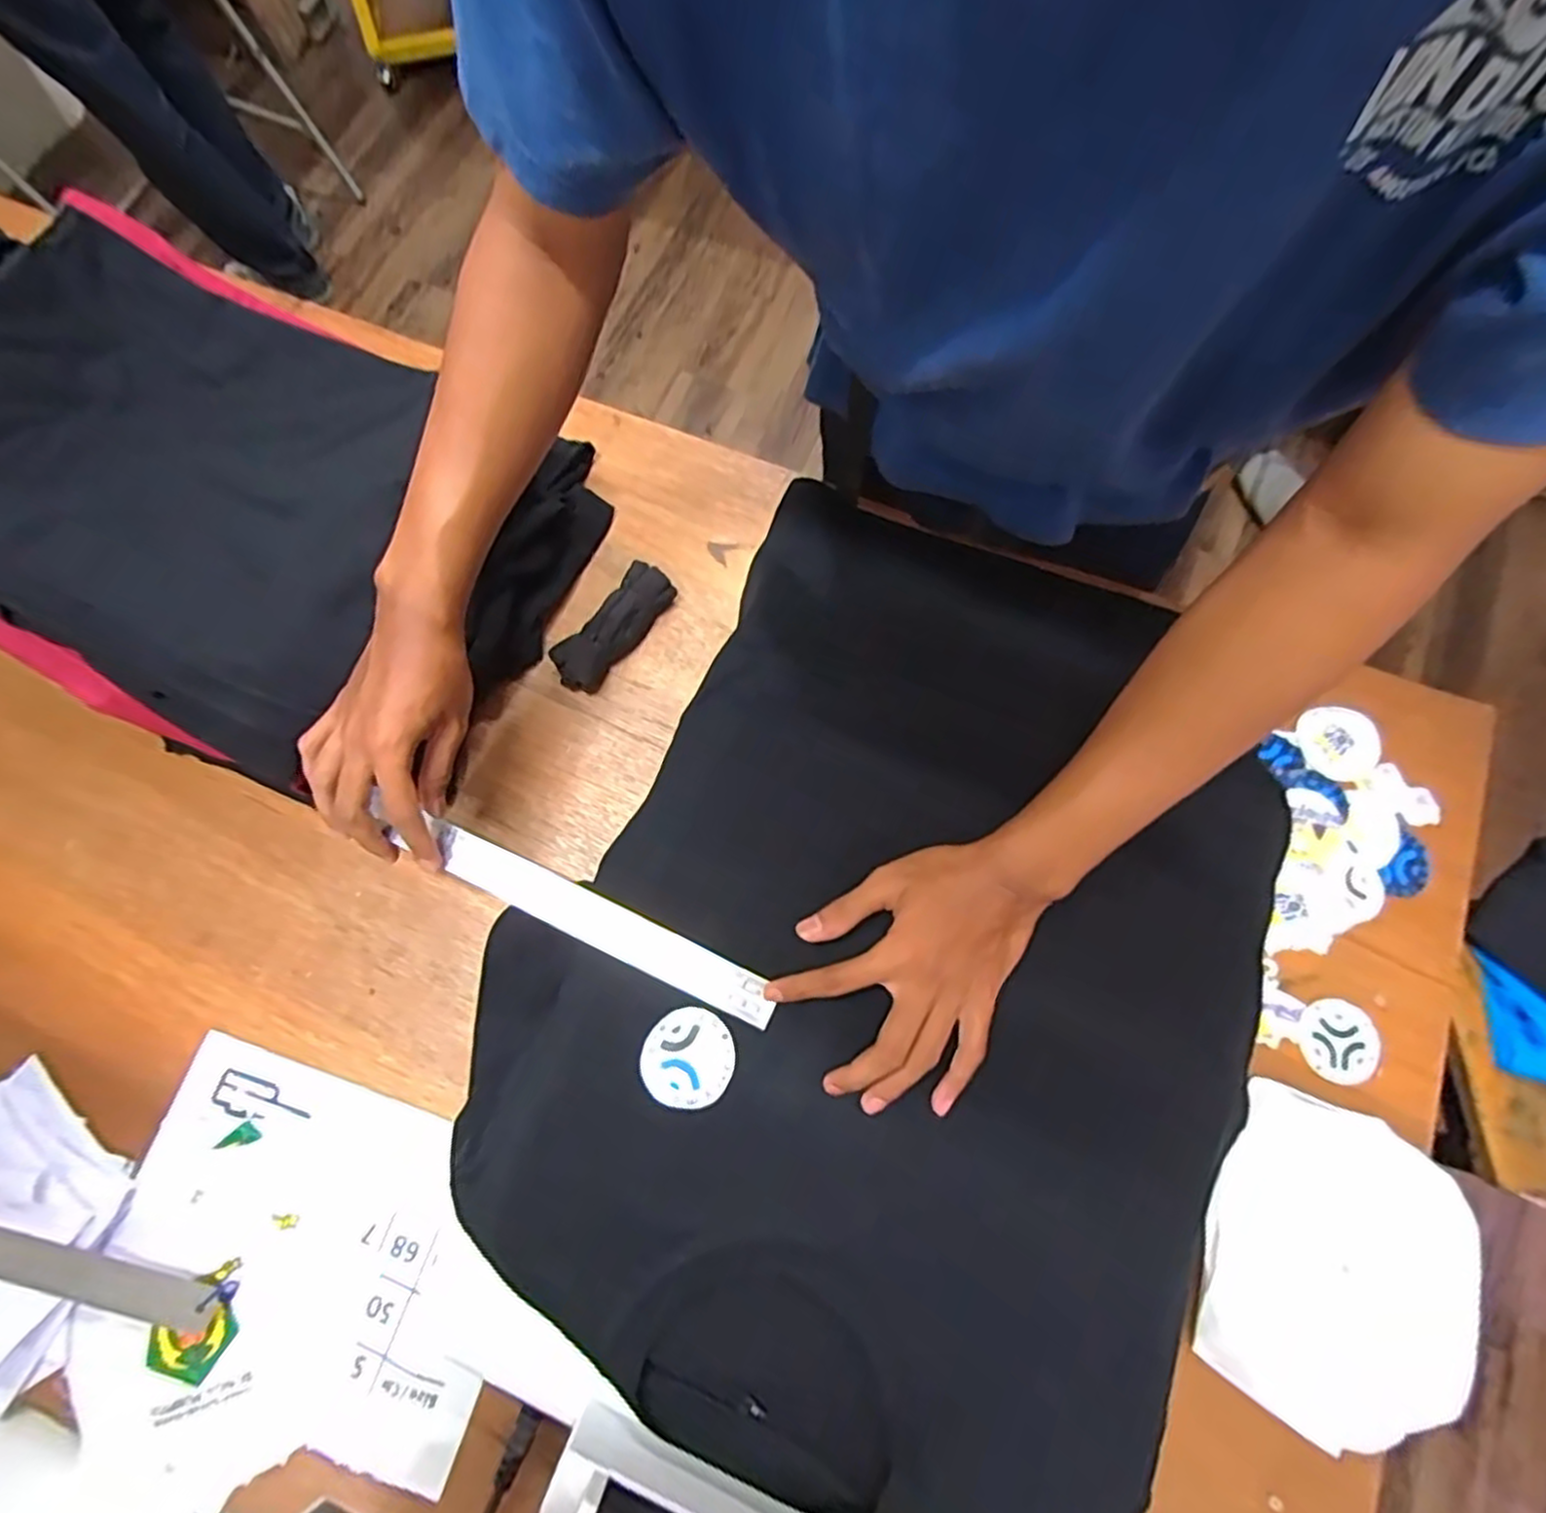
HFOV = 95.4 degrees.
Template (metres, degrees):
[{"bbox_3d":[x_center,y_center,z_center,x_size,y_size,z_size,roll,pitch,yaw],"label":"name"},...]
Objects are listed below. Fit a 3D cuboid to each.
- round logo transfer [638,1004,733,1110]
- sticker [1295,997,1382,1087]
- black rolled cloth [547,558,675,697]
[{"bbox_3d":[-0.053,0.190,0.443,0.055,0.004,0.057,0,73,1],"label":"round logo transfer"},{"bbox_3d":[0.429,0.215,0.534,0.052,0.005,0.060,22,70,21],"label":"sticker"},{"bbox_3d":[-0.143,-0.113,0.624,0.044,0.033,0.125,36,76,10],"label":"black rolled cloth"}]

